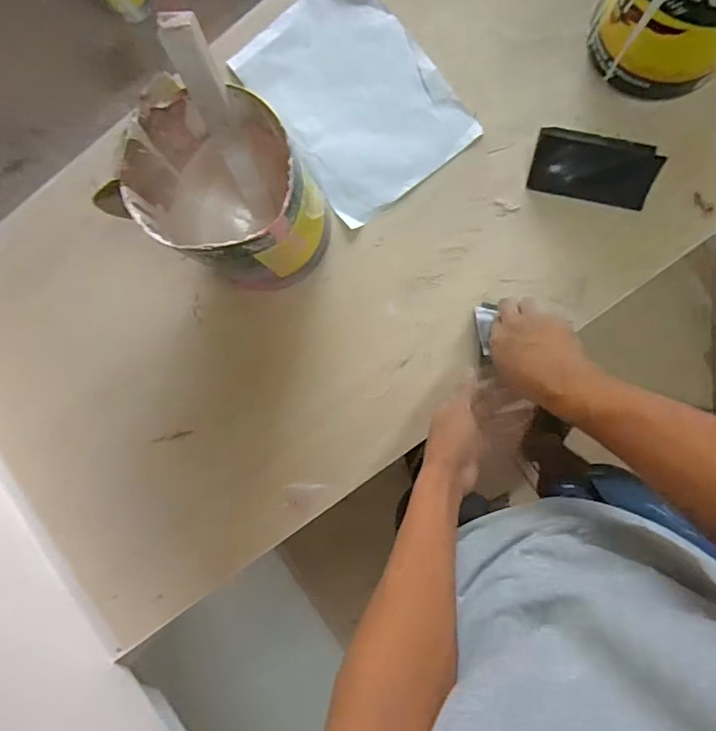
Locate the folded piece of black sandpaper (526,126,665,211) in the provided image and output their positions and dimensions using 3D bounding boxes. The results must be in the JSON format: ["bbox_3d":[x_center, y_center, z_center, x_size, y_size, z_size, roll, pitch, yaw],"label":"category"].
[{"bbox_3d":[0.283,-0.241,0.615,0.137,0.036,0.078,15,93,7],"label":"folded piece of black sandpaper"}]

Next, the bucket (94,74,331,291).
[{"bbox_3d":[-0.131,-0.186,0.583,0.180,0.204,0.159,31,95,6],"label":"bucket"}]

